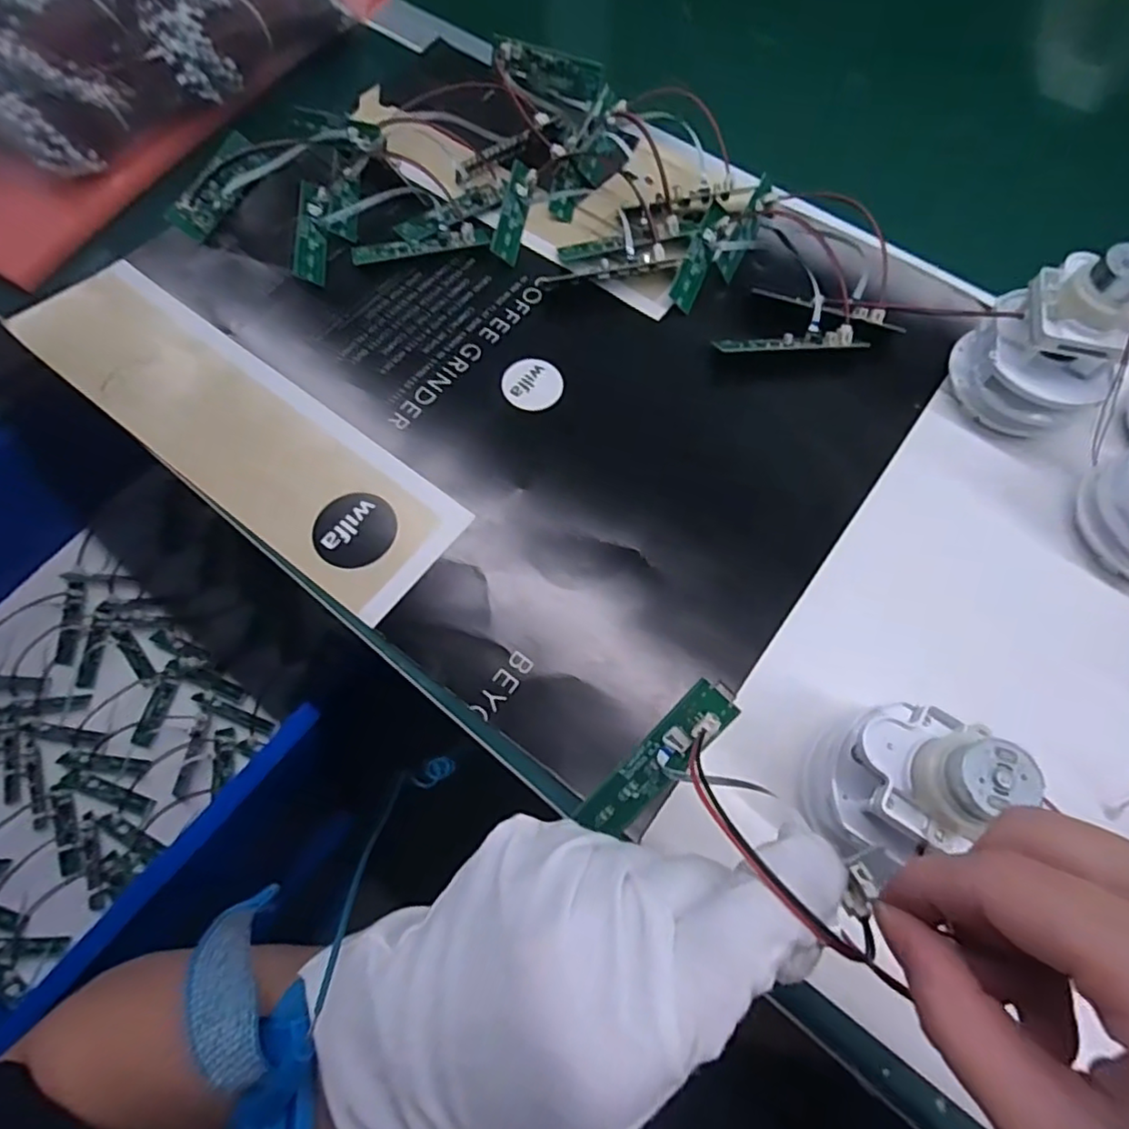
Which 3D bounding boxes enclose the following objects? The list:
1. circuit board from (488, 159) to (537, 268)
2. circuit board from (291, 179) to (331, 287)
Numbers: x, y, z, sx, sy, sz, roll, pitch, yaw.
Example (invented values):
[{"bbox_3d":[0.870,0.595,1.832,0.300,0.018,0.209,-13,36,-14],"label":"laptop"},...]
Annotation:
[{"bbox_3d":[-0.031,-0.223,0.395,0.017,0.008,0.077,20,67,-25],"label":"circuit board"},{"bbox_3d":[-0.156,-0.205,0.387,0.018,0.005,0.074,6,68,-26],"label":"circuit board"}]

